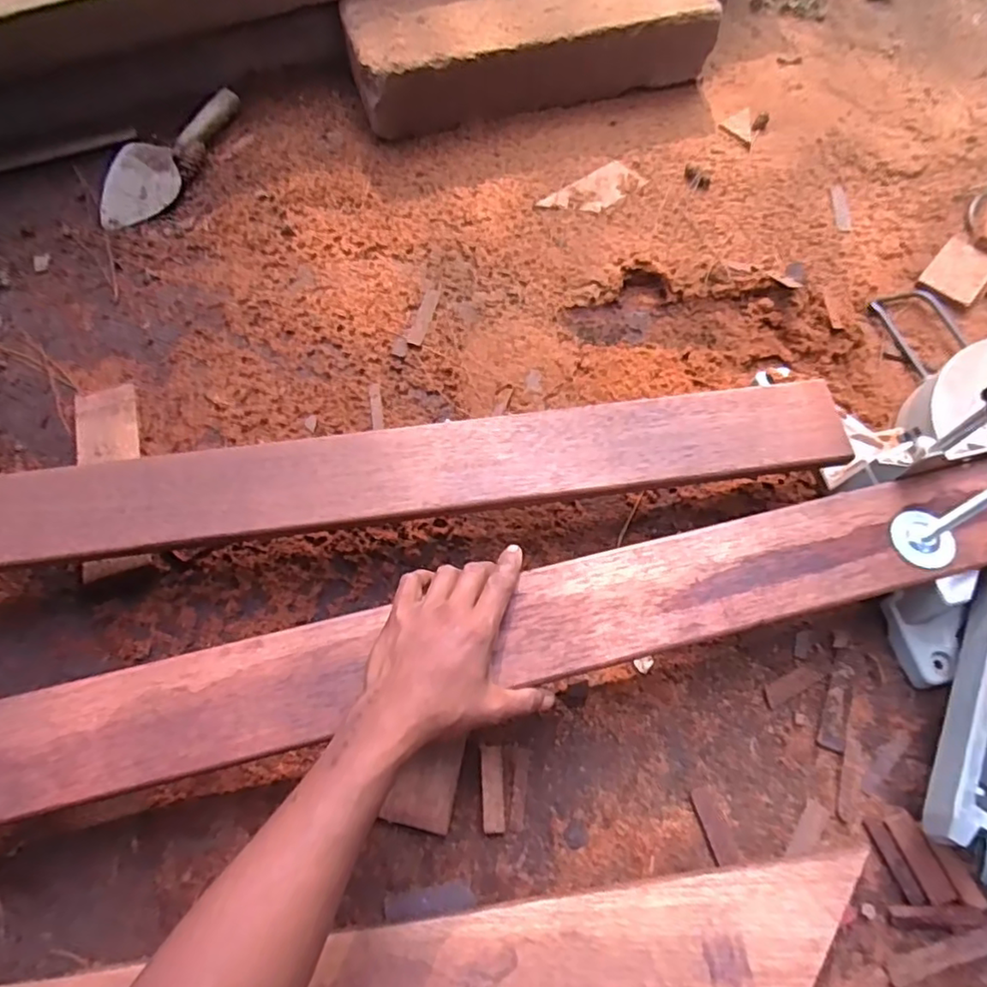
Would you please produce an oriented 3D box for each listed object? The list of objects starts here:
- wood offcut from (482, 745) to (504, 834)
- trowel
[{"bbox_3d":[0.000,0.254,0.519,0.018,0.008,0.067,0,64,-1],"label":"wood offcut"},{"bbox_3d":[-0.441,-0.458,0.820,0.070,0.051,0.252,24,68,10],"label":"trowel"}]

